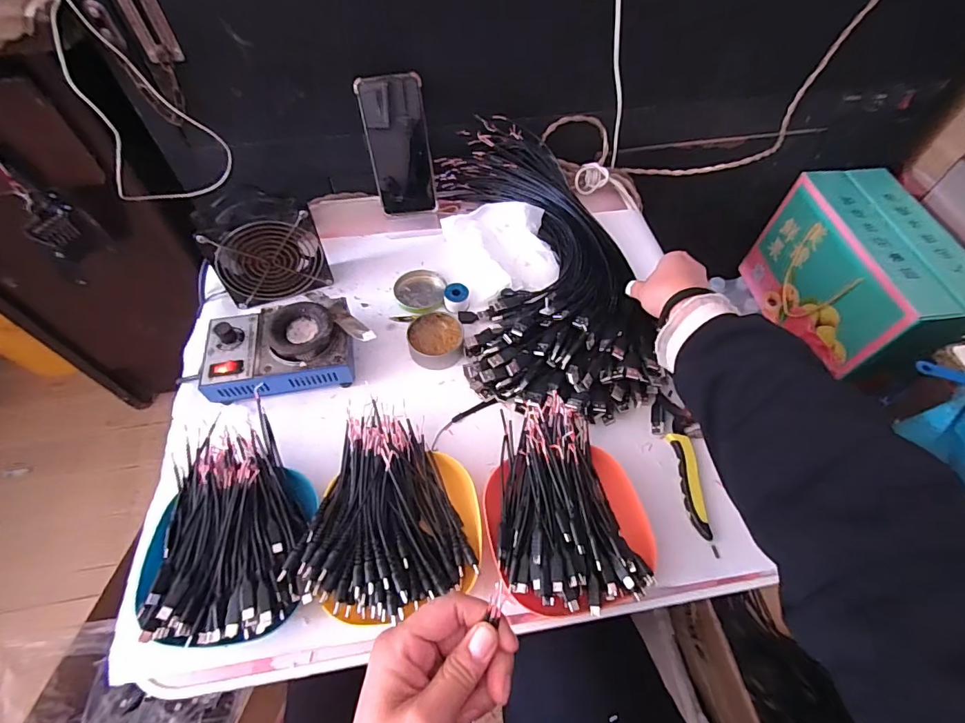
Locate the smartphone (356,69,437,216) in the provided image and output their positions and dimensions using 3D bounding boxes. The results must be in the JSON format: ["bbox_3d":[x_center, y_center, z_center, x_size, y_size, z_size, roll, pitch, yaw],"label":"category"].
[{"bbox_3d":[-0.107,-0.276,0.603,0.077,0.164,0.008,-8,37,-2],"label":"smartphone"}]

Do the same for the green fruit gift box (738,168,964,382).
[{"bbox_3d":[0.661,-0.139,0.827,0.168,0.226,0.342,-8,58,-6],"label":"green fruit gift box"}]

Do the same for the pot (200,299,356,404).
[{"bbox_3d":[-0.218,-0.012,0.506,0.151,0.065,0.108,-6,58,-4],"label":"pot"}]

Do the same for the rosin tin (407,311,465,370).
[{"bbox_3d":[-0.053,-0.025,0.534,0.062,0.027,0.062,0,58,-1],"label":"rosin tin"}]

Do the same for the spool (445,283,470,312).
[{"bbox_3d":[-0.031,-0.079,0.568,0.030,0.021,0.028,0,58,-1],"label":"spool"}]

